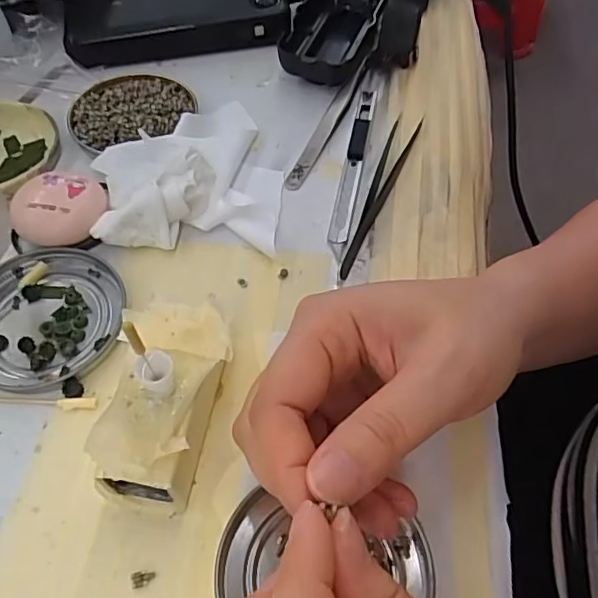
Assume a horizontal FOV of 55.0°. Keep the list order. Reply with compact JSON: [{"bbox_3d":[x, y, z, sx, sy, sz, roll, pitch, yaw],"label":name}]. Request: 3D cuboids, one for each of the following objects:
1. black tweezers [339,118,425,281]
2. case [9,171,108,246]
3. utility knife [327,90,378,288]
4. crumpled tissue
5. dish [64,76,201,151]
[{"bbox_3d":[0.046,-0.062,0.326,0.016,0.009,0.122,18,58,11],"label":"black tweezers"},{"bbox_3d":[-0.129,-0.047,0.310,0.046,0.023,0.039,-5,57,-4],"label":"case"},{"bbox_3d":[0.031,-0.076,0.339,0.011,0.005,0.151,10,57,6],"label":"utility knife"},{"bbox_3d":[-0.062,-0.081,0.332,0.102,0.023,0.116,2,56,1],"label":"crumpled tissue"},{"bbox_3d":[-0.109,-0.119,0.363,0.066,0.010,0.073,31,61,19],"label":"dish"}]

